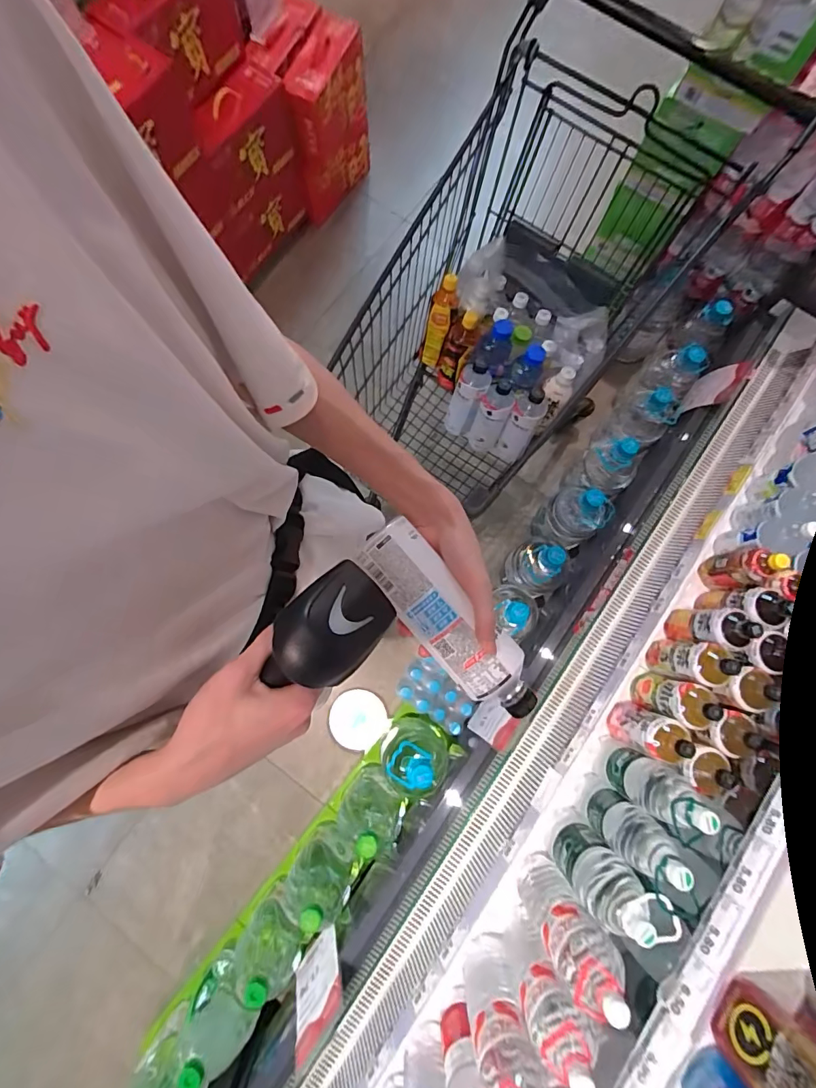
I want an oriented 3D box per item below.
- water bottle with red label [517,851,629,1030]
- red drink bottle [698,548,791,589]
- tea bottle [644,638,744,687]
[{"bbox_3d":[0.276,0.660,0.760,0.100,0.339,0.083,-28,81,-5],"label":"water bottle with red label"},{"bbox_3d":[0.705,0.055,0.935,0.057,0.180,0.069,2,80,0],"label":"red drink bottle"},{"bbox_3d":[0.575,0.238,0.892,0.071,0.192,0.080,14,80,2],"label":"tea bottle"}]

